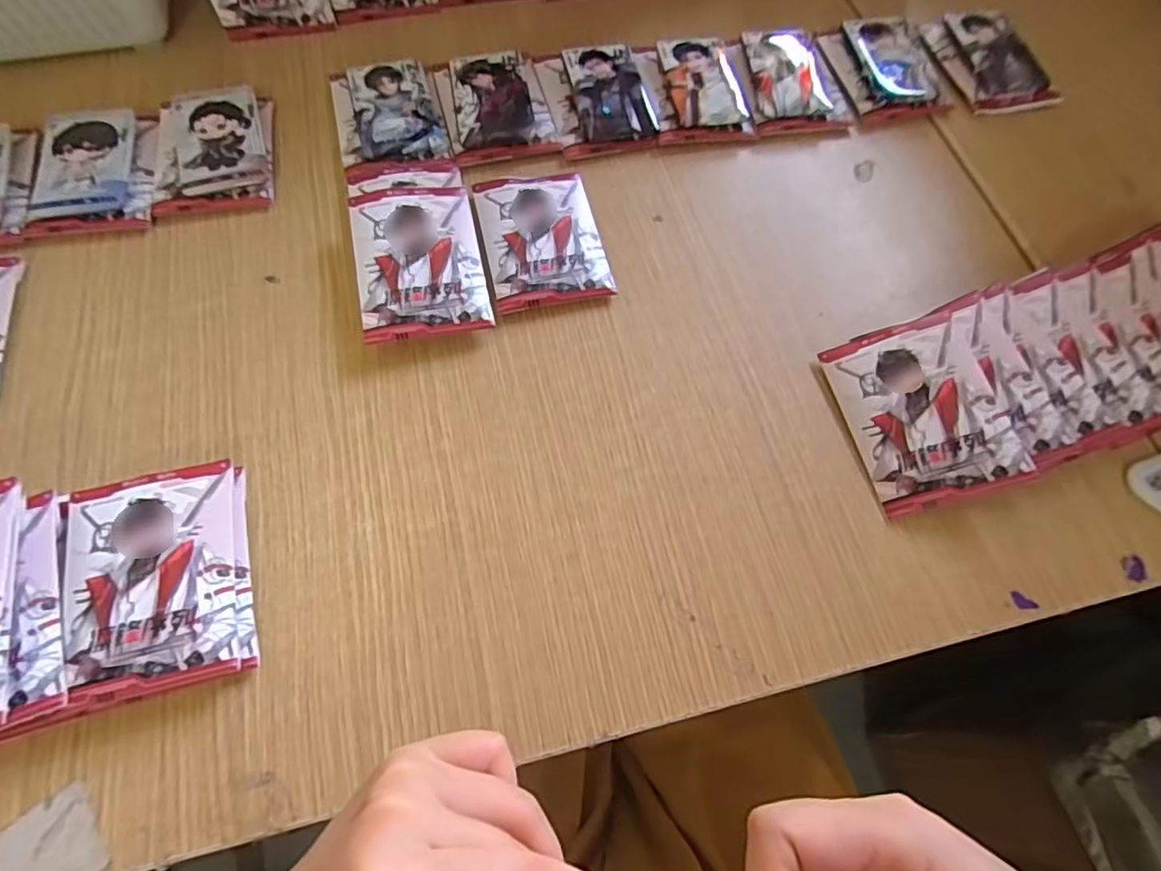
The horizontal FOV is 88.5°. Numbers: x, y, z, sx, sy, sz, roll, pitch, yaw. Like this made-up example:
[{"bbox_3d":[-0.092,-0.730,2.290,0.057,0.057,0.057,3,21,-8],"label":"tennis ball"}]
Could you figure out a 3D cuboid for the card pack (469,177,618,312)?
[{"bbox_3d":[-0.024,-0.125,0.376,0.073,0.011,0.099,-11,67,-7],"label":"card pack"}]

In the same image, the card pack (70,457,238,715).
[{"bbox_3d":[-0.198,0.064,0.274,0.070,0.007,0.099,-12,67,-10],"label":"card pack"}]

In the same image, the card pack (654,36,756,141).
[{"bbox_3d":[0.090,-0.251,0.433,0.055,0.019,0.086,-8,66,-6],"label":"card pack"}]

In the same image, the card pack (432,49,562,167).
[{"bbox_3d":[-0.059,-0.232,0.417,0.072,0.018,0.093,-12,67,-8],"label":"card pack"}]

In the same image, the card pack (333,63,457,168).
[{"bbox_3d":[-0.131,-0.218,0.410,0.071,0.018,0.093,-15,67,-8],"label":"card pack"}]

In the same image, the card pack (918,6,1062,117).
[{"bbox_3d":[0.312,-0.289,0.456,0.072,0.024,0.096,-7,66,-5],"label":"card pack"}]

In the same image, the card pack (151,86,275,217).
[{"bbox_3d":[-0.243,-0.191,0.392,0.072,0.021,0.095,-9,67,-6],"label":"card pack"}]

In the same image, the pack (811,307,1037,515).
[{"bbox_3d":[0.185,-0.013,0.323,0.073,0.006,0.100,-20,68,14],"label":"pack"}]

